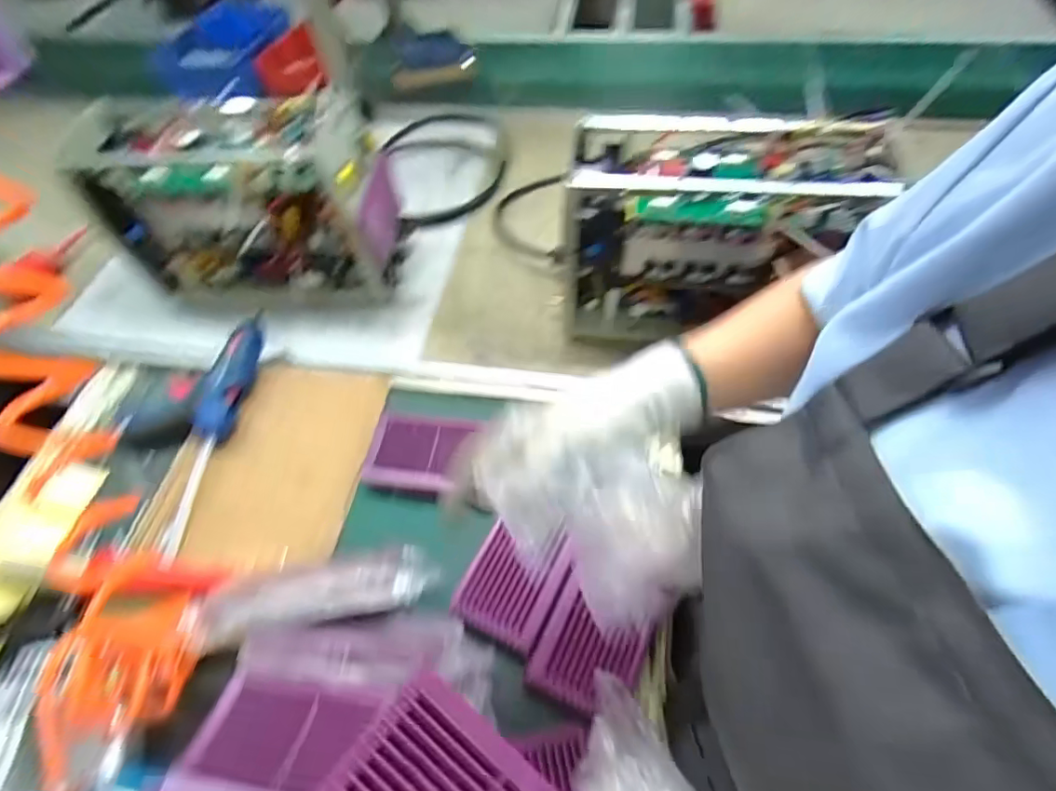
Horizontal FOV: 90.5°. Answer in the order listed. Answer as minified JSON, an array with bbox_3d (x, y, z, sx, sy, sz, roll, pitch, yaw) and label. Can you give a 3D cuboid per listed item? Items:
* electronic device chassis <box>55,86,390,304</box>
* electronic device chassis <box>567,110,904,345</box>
[{"bbox_3d":[-0.370,-0.253,0.722,0.347,0.231,0.156,-4,57,2],"label":"electronic device chassis"},{"bbox_3d":[0.207,-0.194,0.635,0.325,0.227,0.166,-2,57,3],"label":"electronic device chassis"}]

